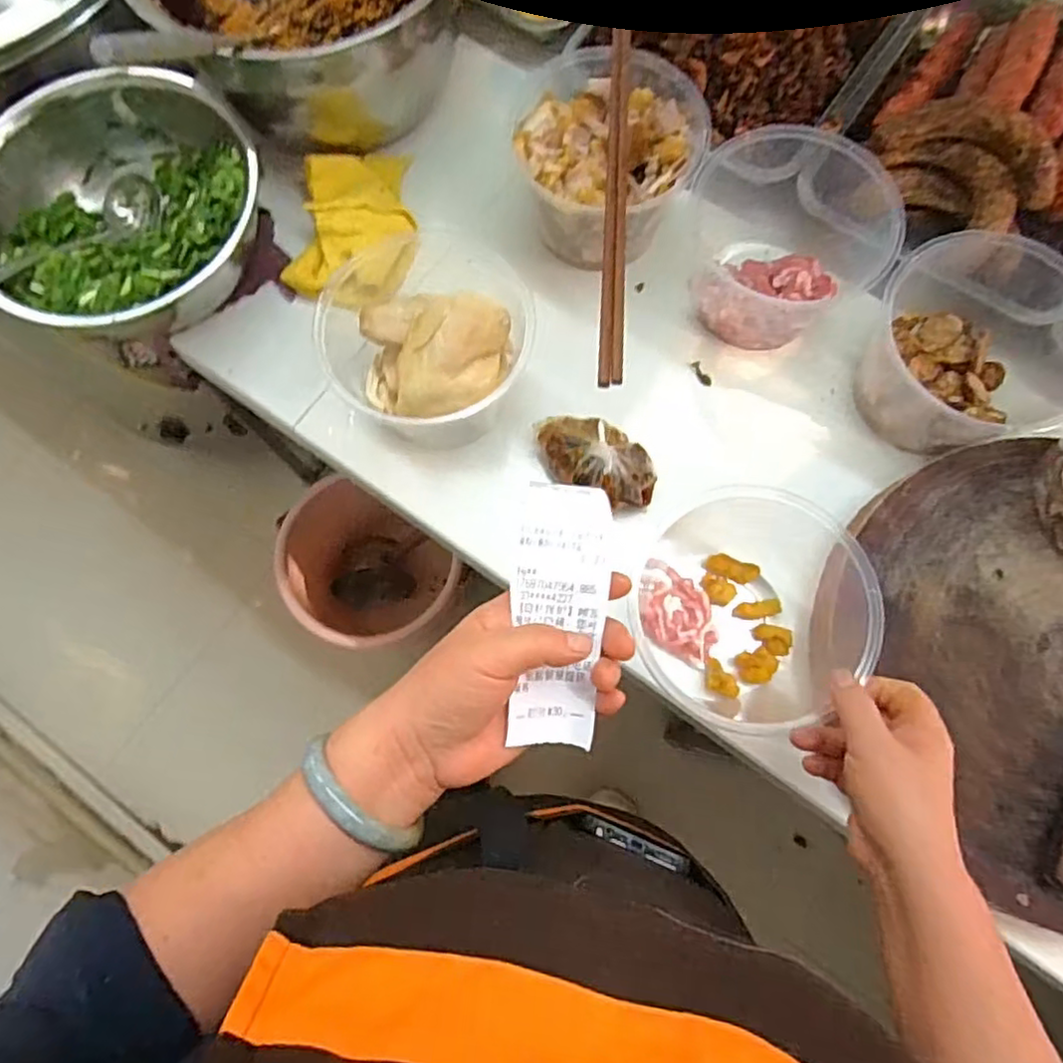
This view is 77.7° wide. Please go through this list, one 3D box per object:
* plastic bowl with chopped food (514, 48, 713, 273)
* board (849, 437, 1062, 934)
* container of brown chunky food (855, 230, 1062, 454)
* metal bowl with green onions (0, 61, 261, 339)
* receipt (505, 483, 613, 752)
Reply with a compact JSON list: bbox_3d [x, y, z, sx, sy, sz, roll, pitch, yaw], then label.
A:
[{"bbox_3d":[0.068,-0.331,0.597,0.152,0.099,0.165,0,76,-1],"label":"plastic bowl with chopped food"},{"bbox_3d":[0.429,0.102,0.496,0.349,0.041,0.367,-2,76,-1],"label":"board"},{"bbox_3d":[0.375,-0.159,0.553,0.196,0.100,0.165,-41,80,-10],"label":"container of brown chunky food"},{"bbox_3d":[-0.373,-0.281,0.607,0.244,0.090,0.238,0,76,-1],"label":"metal bowl with green onions"},{"bbox_3d":[0.016,0.043,0.362,0.049,0.029,0.140,4,86,0],"label":"receipt"}]

